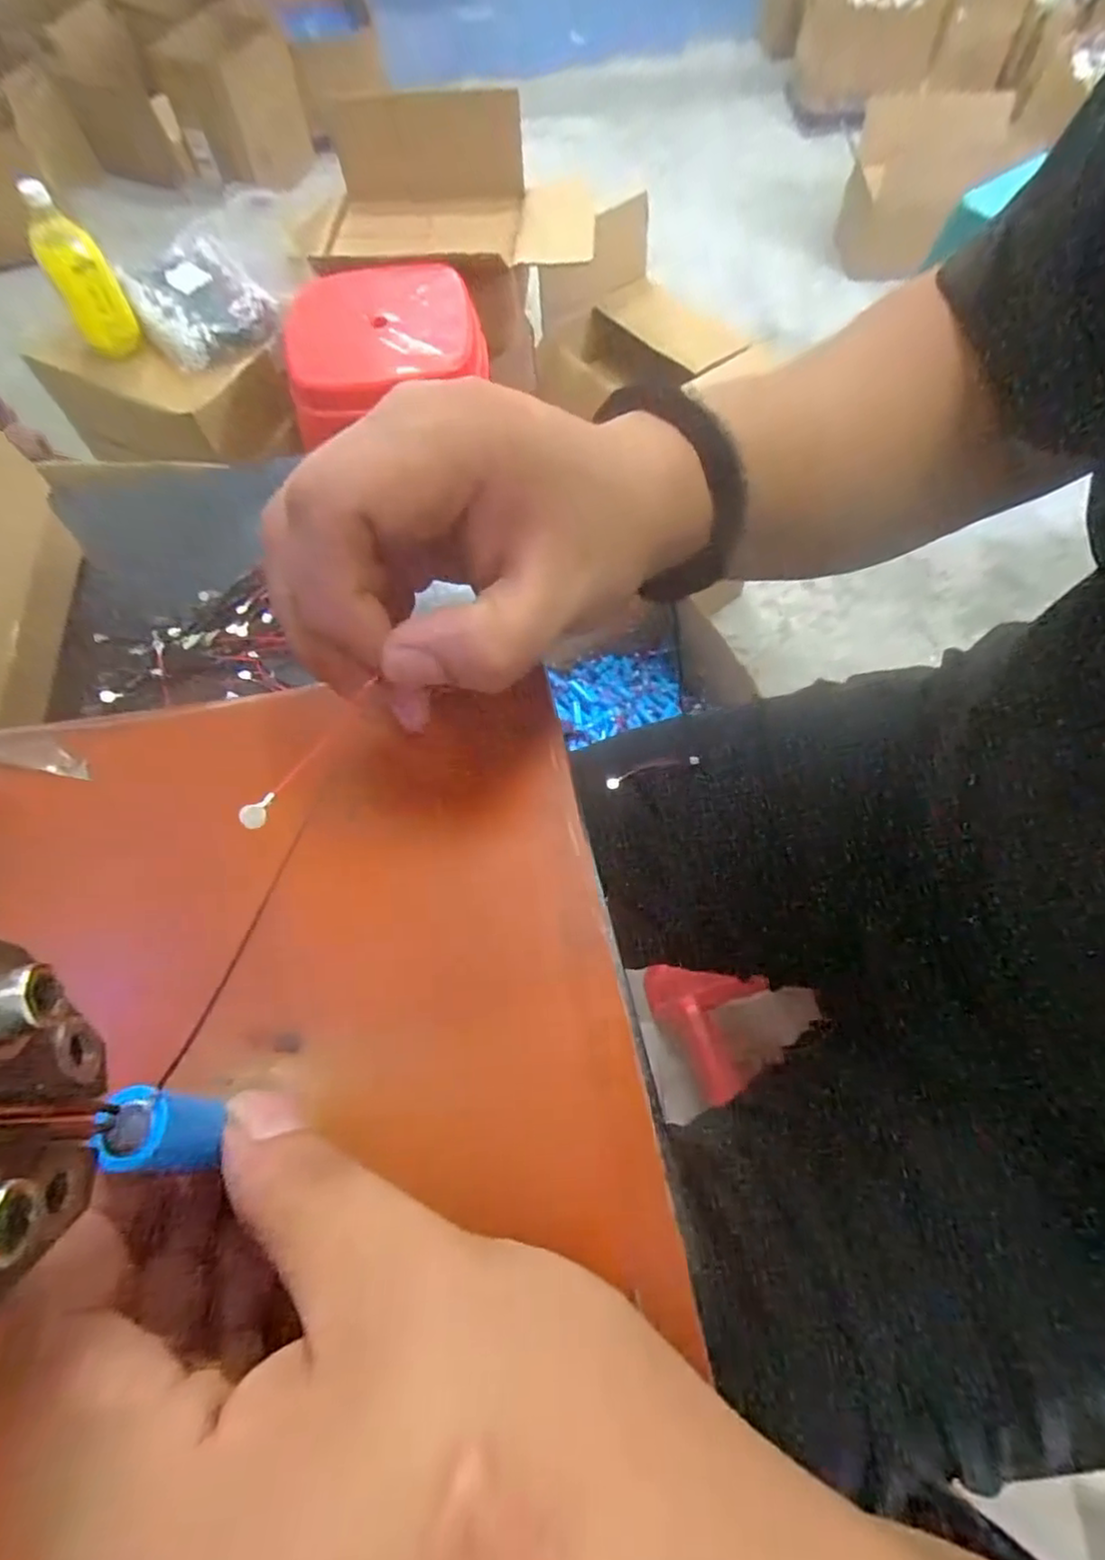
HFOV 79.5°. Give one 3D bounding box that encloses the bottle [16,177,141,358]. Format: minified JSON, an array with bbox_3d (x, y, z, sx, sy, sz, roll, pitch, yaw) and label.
[{"bbox_3d":[-0.670,-0.714,0.955,0.082,0.211,0.061,-30,68,-13],"label":"bottle"}]

